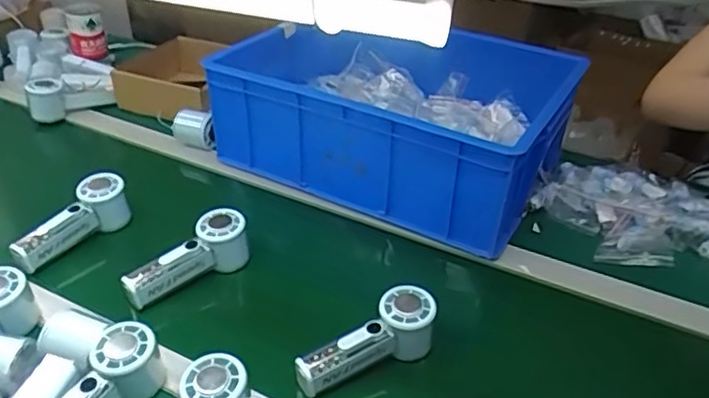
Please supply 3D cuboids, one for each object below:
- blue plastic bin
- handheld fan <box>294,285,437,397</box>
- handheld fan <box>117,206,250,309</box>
[{"bbox_3d":[0.045,-0.139,0.938,0.506,0.175,0.351,17,37,22],"label":"blue plastic bin"},{"bbox_3d":[0.014,0.152,0.625,0.153,0.061,0.046,-27,42,-17],"label":"handheld fan"},{"bbox_3d":[-0.198,0.069,0.716,0.147,0.069,0.041,-24,41,-32],"label":"handheld fan"}]

